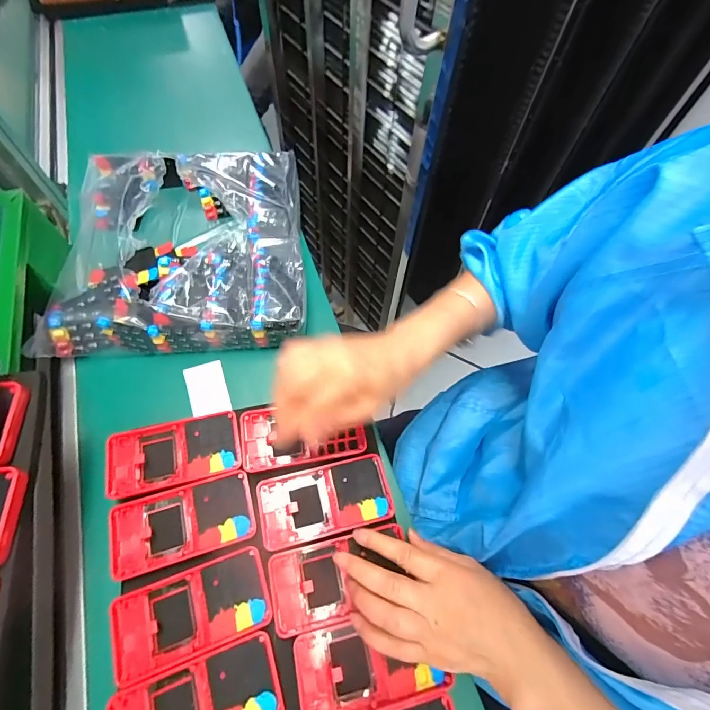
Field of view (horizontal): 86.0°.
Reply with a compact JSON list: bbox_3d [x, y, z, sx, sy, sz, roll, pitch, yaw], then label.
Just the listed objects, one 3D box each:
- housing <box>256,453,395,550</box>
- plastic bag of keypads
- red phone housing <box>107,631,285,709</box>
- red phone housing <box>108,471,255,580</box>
[{"bbox_3d":[-0.028,0.137,0.361,0.121,0.015,0.063,-12,65,-9],"label":"housing"},{"bbox_3d":[-0.209,-0.141,0.474,0.278,0.074,0.291,-5,64,-6],"label":"plastic bag of keypads"},{"bbox_3d":[-0.119,0.262,0.282,0.121,0.007,0.060,-17,65,-11],"label":"red phone housing"},{"bbox_3d":[-0.155,0.151,0.344,0.121,0.008,0.061,-13,65,-9],"label":"red phone housing"}]

